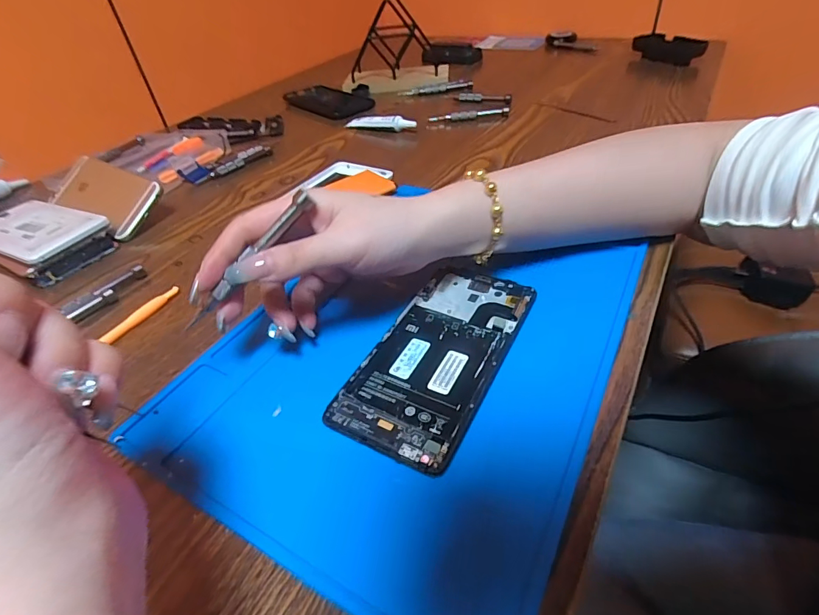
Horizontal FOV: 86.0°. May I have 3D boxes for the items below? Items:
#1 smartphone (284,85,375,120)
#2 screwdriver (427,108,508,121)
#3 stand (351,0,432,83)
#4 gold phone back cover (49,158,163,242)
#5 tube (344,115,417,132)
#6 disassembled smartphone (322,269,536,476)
[{"bbox_3d":[-0.128,-0.326,0.693,0.084,0.011,0.174,-36,49,-30],"label":"smartphone"},{"bbox_3d":[0.079,-0.255,0.581,0.105,0.013,0.015,-3,41,5],"label":"screwdriver"},{"bbox_3d":[-0.033,-0.433,0.709,0.134,0.116,0.068,-8,41,-1],"label":"stand"},{"bbox_3d":[-0.309,-0.114,0.444,0.138,0.011,0.064,21,75,22],"label":"gold phone back cover"},{"bbox_3d":[-0.040,-0.243,0.579,0.108,0.021,0.014,18,47,26],"label":"tube"},{"bbox_3d":[0.019,0.026,0.266,0.075,0.008,0.145,17,46,25],"label":"disassembled smartphone"}]

